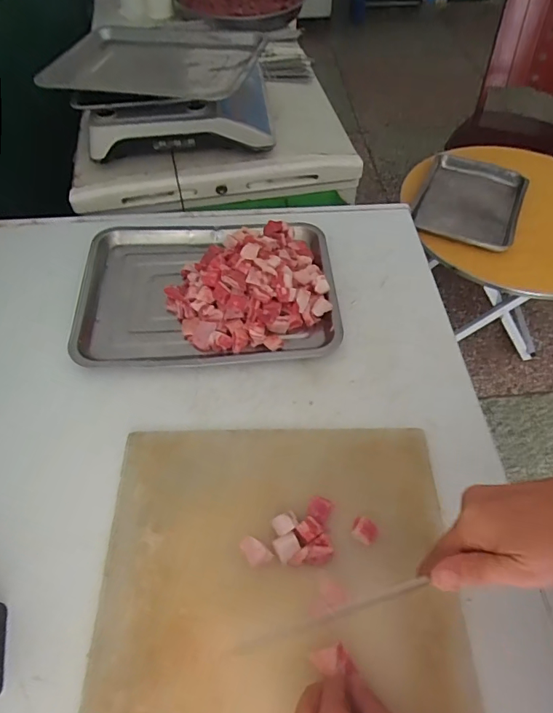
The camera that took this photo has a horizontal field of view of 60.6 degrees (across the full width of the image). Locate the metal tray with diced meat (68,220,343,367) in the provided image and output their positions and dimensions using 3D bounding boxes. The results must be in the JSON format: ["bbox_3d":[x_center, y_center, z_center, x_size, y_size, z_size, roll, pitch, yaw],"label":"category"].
[{"bbox_3d":[-0.096,-0.113,0.648,0.339,0.059,0.260,-2,54,-5],"label":"metal tray with diced meat"}]

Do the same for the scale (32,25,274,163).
[{"bbox_3d":[-0.205,-0.500,0.896,0.382,0.124,0.324,-1,54,-5],"label":"scale"}]

